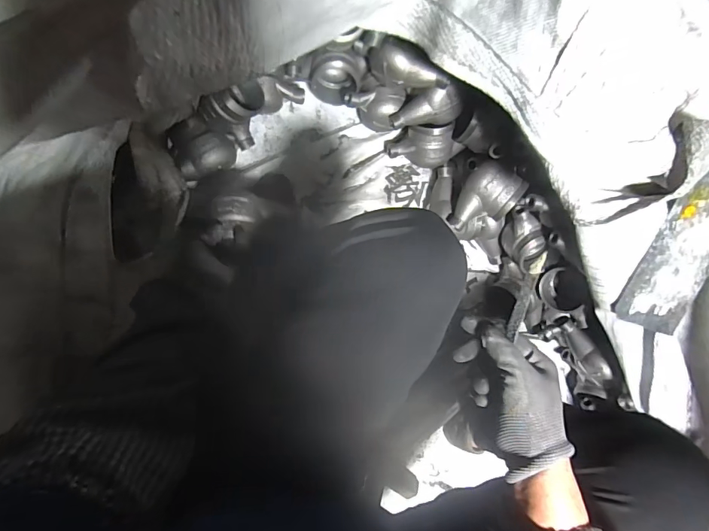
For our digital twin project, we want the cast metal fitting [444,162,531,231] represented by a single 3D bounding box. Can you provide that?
[{"bbox_3d":[0.213,-0.105,0.677,0.084,0.057,0.110,26,85,-3],"label":"cast metal fitting"}]

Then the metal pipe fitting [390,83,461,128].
[{"bbox_3d":[0.114,-0.253,0.680,0.118,0.050,0.050,-11,88,17],"label":"metal pipe fitting"}]

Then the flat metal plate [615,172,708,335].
[{"bbox_3d":[0.452,-0.020,0.572,0.118,0.008,0.233,14,105,-16],"label":"flat metal plate"}]

